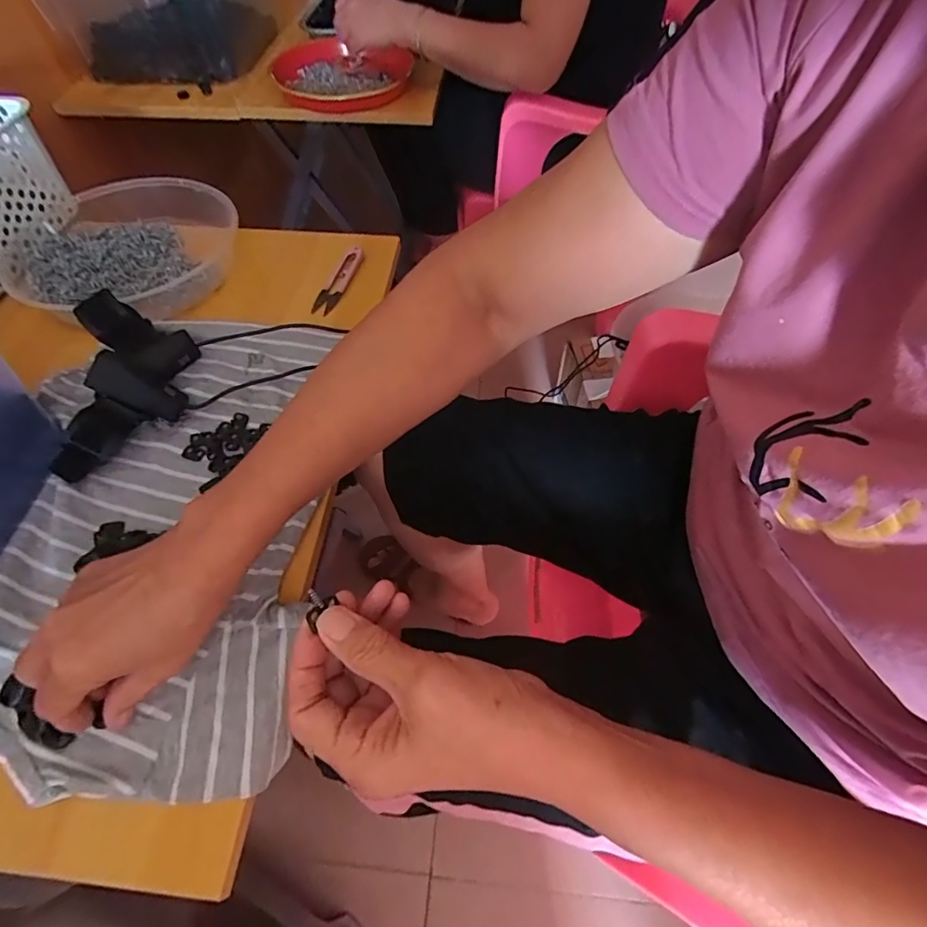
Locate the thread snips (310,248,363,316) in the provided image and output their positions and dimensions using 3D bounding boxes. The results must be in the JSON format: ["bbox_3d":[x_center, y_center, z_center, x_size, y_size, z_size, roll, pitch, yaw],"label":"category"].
[{"bbox_3d":[-0.135,-0.196,0.533,0.024,0.009,0.099,15,59,10],"label":"thread snips"}]

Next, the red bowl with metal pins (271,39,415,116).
[{"bbox_3d":[-0.185,-0.594,0.769,0.193,0.042,0.198,0,58,0],"label":"red bowl with metal pins"}]

